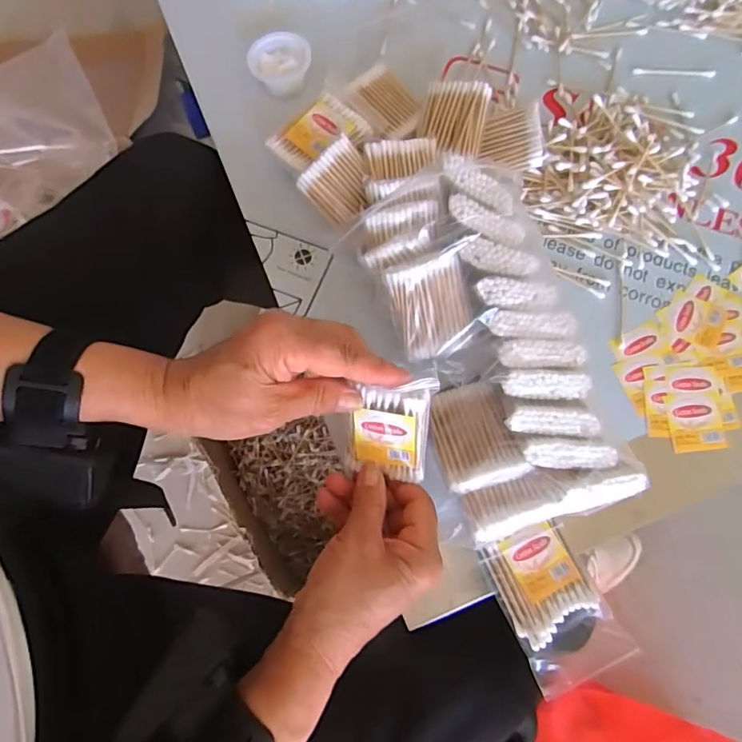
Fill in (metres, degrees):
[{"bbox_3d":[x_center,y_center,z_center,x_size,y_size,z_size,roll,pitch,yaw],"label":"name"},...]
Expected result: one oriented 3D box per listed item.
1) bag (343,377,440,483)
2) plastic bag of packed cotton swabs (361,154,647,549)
[{"bbox_3d":[0.011,0.038,0.322,0.052,0.080,0.008,10,34,9],"label":"bag"},{"bbox_3d":[0.078,-0.014,0.361,0.110,0.076,0.245,-18,76,-4],"label":"plastic bag of packed cotton swabs"}]

